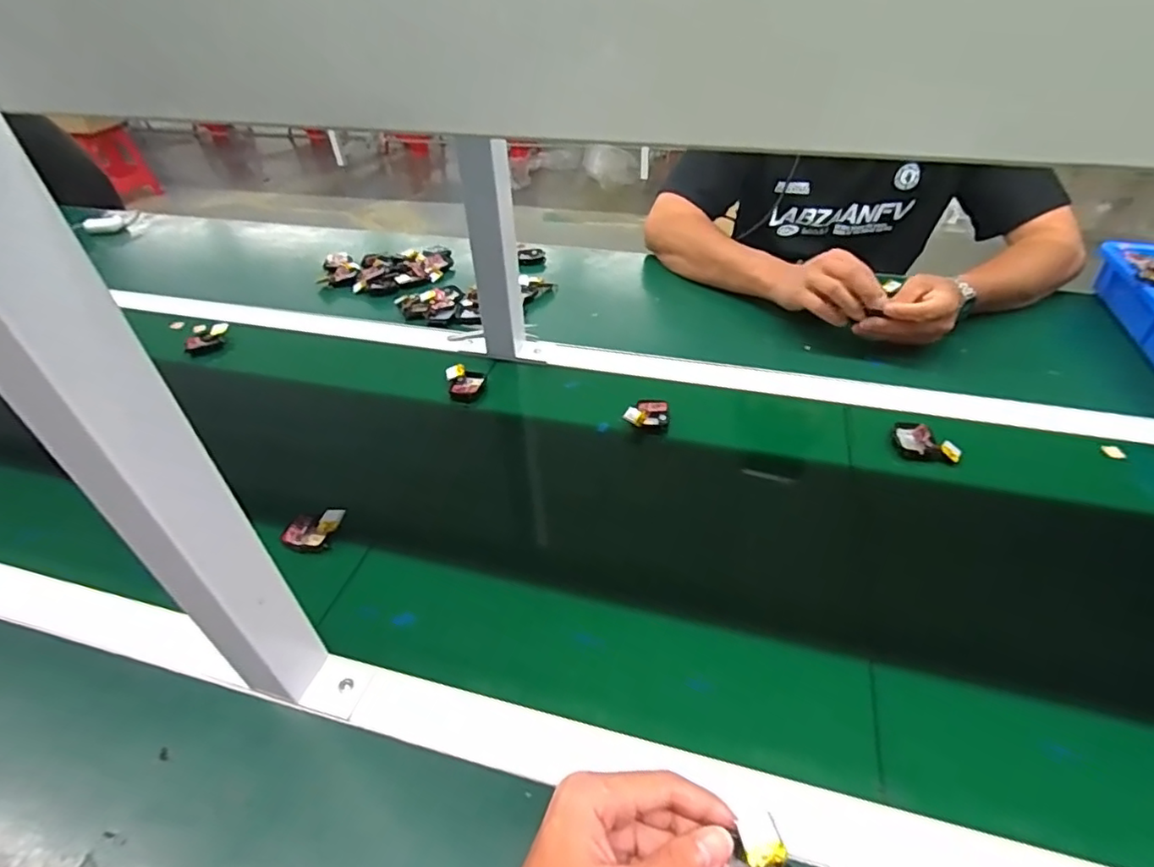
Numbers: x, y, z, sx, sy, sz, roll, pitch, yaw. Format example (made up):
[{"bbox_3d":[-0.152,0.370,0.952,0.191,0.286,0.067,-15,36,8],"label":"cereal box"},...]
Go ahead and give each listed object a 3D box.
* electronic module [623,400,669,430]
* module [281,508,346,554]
[{"bbox_3d":[0.075,-0.022,0.627,0.047,0.018,0.038,0,42,4],"label":"electronic module"},{"bbox_3d":[-0.234,0.086,0.521,0.044,0.018,0.041,6,42,10],"label":"module"}]

